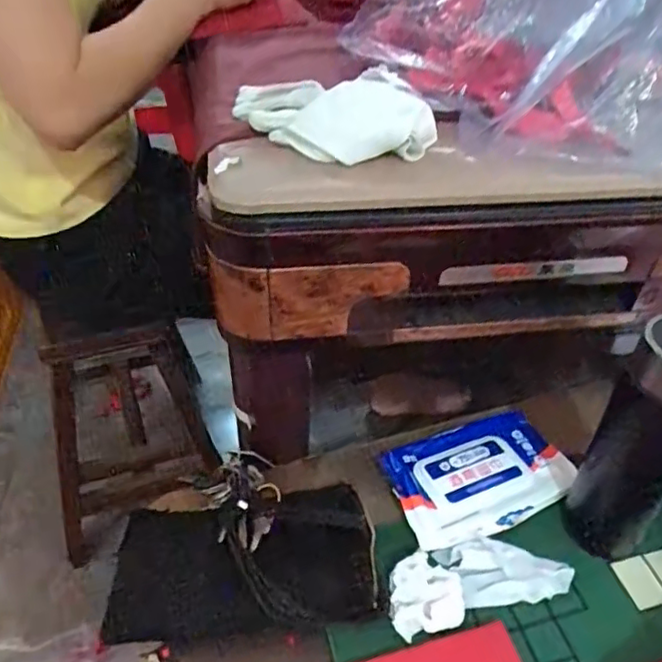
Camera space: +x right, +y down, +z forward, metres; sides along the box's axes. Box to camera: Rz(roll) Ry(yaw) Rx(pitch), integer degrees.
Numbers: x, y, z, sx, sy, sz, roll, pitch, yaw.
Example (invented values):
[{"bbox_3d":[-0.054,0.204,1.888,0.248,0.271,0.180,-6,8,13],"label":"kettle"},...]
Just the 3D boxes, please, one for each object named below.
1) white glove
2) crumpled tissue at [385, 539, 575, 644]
[{"bbox_3d":[0.000,-0.161,0.454,0.142,0.032,0.094,1,41,-2],"label":"white glove"},{"bbox_3d":[0.110,0.187,0.467,0.140,0.025,0.056,-9,42,-14],"label":"crumpled tissue"}]

